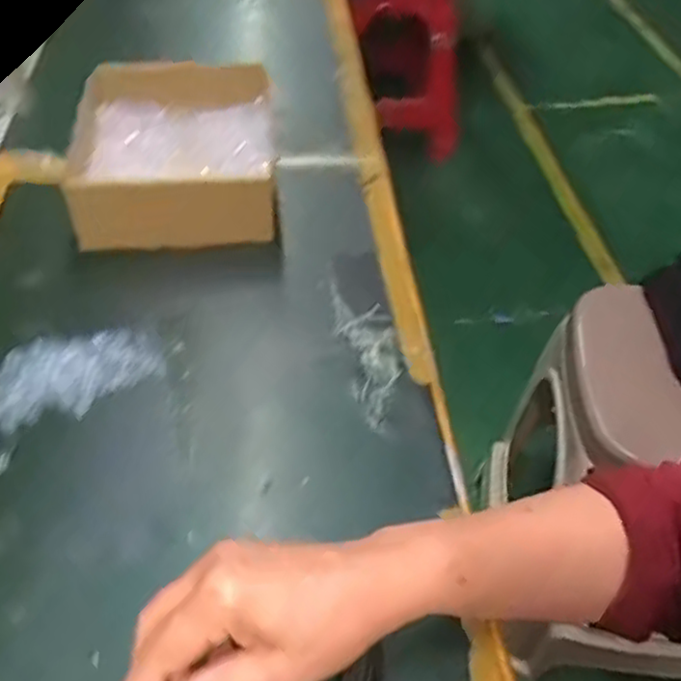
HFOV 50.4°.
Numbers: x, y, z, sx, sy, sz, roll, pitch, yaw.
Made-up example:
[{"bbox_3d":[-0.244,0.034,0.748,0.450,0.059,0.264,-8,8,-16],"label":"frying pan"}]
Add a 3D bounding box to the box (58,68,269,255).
[{"bbox_3d":[-0.159,-0.201,0.714,0.176,0.064,0.271,-2,46,-4],"label":"box"}]

